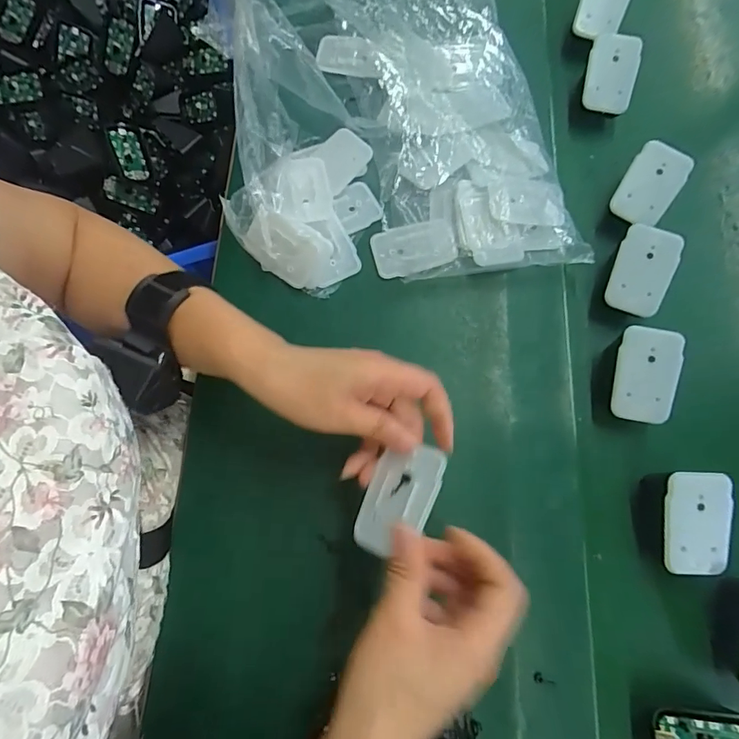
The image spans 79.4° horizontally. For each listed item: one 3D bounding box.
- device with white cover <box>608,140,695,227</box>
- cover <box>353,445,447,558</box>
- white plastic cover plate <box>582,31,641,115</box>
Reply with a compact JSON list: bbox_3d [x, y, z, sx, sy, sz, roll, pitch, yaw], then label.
[{"bbox_3d":[0.235,-0.154,0.373,0.045,0.008,0.063,28,102,-1],"label":"device with white cover"},{"bbox_3d":[0.018,0.080,0.275,0.044,0.004,0.068,12,73,33],"label":"cover"},{"bbox_3d":[0.220,-0.267,0.405,0.043,0.011,0.061,8,107,4],"label":"white plastic cover plate"}]

